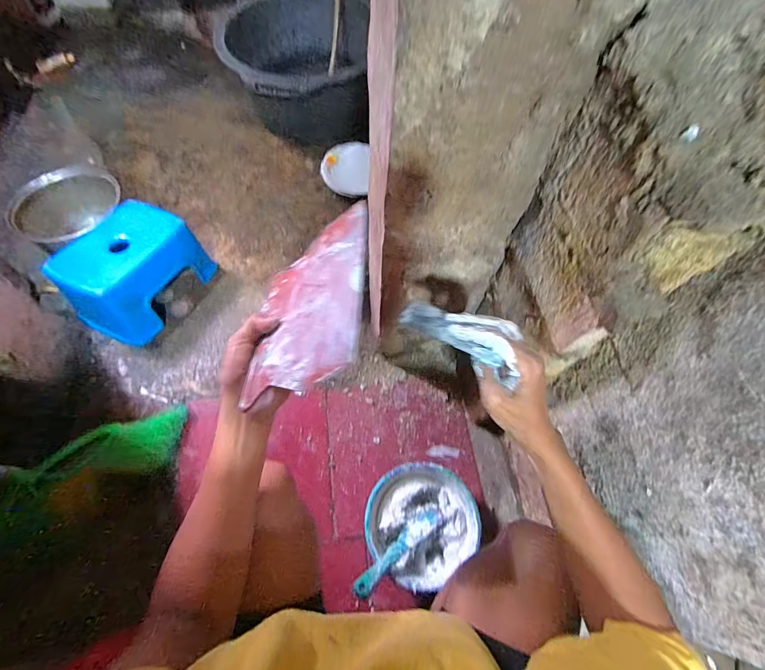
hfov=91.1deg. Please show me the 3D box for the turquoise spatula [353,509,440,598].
[{"bbox_3d":[0.027,0.377,0.657,0.192,0.036,0.037,-29,68,-35],"label":"turquoise spatula"}]

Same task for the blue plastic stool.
[{"bbox_3d":[-0.582,-0.146,0.879,0.193,0.176,0.293,26,67,9],"label":"blue plastic stool"}]

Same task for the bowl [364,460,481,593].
[{"bbox_3d":[0.072,0.345,0.699,0.193,0.070,0.195,1,65,-2],"label":"bowl"}]

